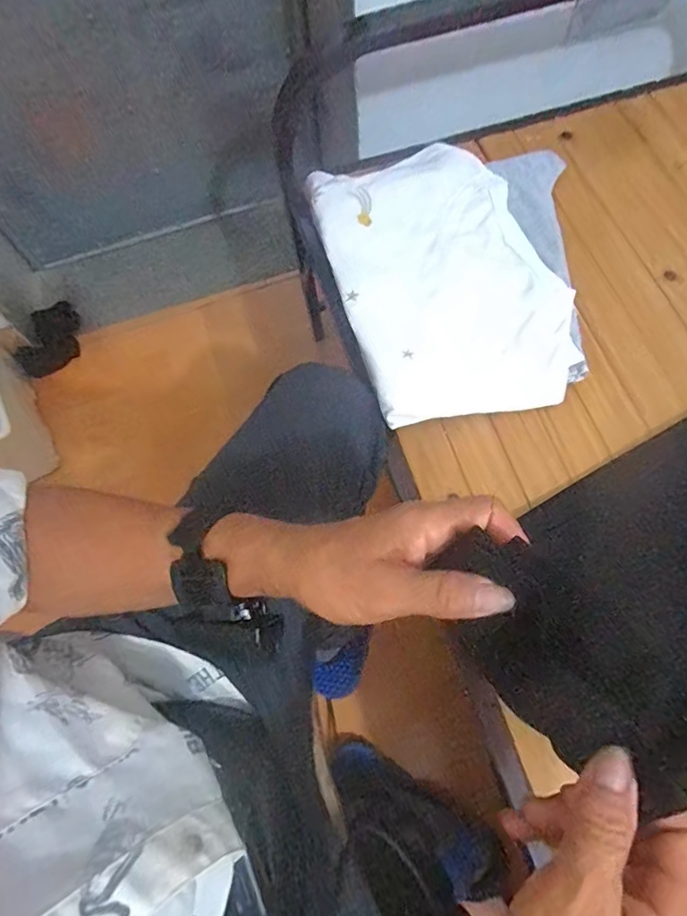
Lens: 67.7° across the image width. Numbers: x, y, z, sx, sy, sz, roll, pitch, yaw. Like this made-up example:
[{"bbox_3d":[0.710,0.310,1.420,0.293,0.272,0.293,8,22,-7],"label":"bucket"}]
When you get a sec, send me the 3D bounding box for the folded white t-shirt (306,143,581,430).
[{"bbox_3d":[0.107,-0.214,0.594,0.226,0.045,0.364,-14,67,-4],"label":"folded white t-shirt"}]

